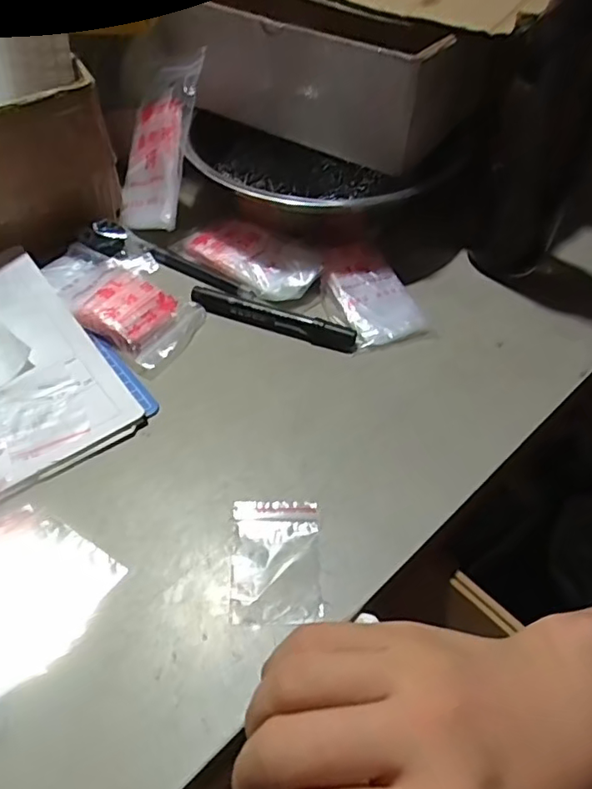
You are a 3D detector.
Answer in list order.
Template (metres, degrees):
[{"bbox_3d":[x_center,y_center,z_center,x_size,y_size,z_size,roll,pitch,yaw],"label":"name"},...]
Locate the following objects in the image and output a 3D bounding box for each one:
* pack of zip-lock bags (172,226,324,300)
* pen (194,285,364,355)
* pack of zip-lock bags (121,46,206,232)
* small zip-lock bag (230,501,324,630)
[{"bbox_3d":[-0.041,-0.116,0.474,0.126,0.018,0.056,27,51,18],"label":"pack of zip-lock bags"},{"bbox_3d":[-0.020,-0.058,0.436,0.135,0.015,0.018,20,49,12],"label":"pen"},{"bbox_3d":[-0.122,-0.218,0.500,0.076,0.148,0.014,10,-2,35],"label":"pack of zip-lock bags"},{"bbox_3d":[-0.010,0.090,0.314,0.048,0.004,0.072,2,47,-4],"label":"small zip-lock bag"}]

